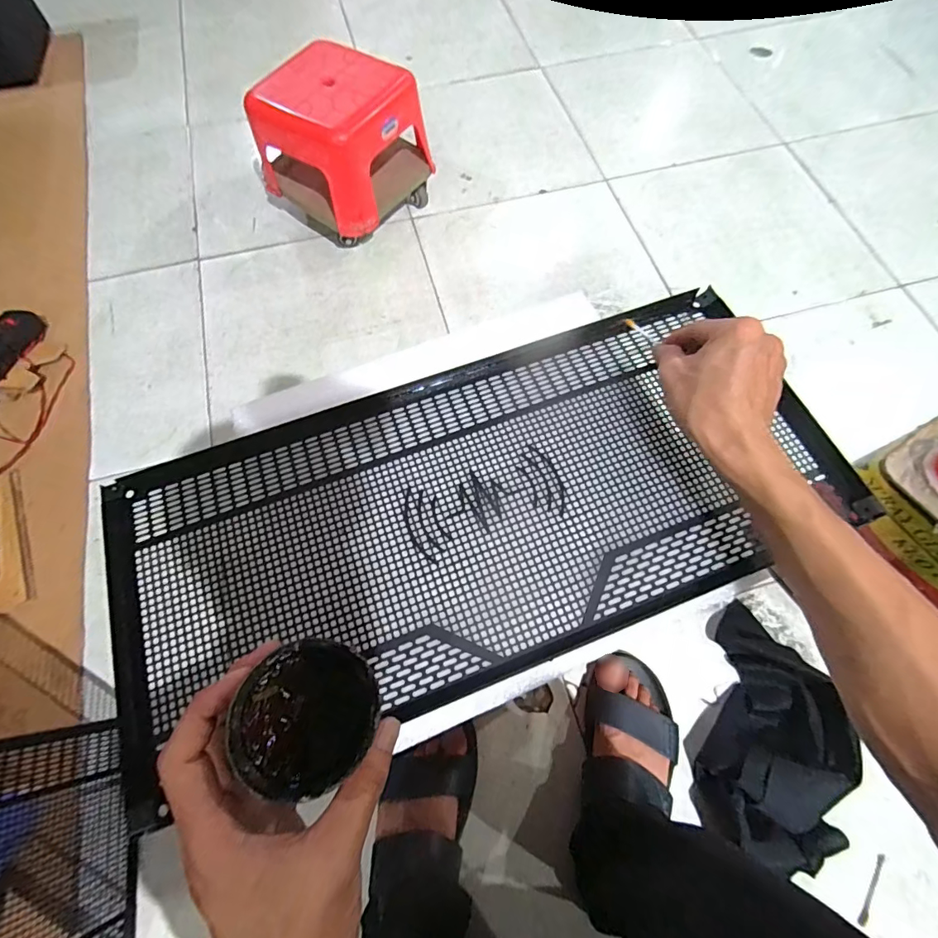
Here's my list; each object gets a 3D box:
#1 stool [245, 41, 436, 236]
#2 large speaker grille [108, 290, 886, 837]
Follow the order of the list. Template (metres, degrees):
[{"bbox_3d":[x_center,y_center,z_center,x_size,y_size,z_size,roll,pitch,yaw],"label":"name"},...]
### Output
[{"bbox_3d":[-0.214,-0.558,0.774,0.218,0.146,0.224,33,71,13],"label":"stool"},{"bbox_3d":[0.008,0.021,0.356,0.535,0.012,0.236,-20,70,-7],"label":"large speaker grille"}]

